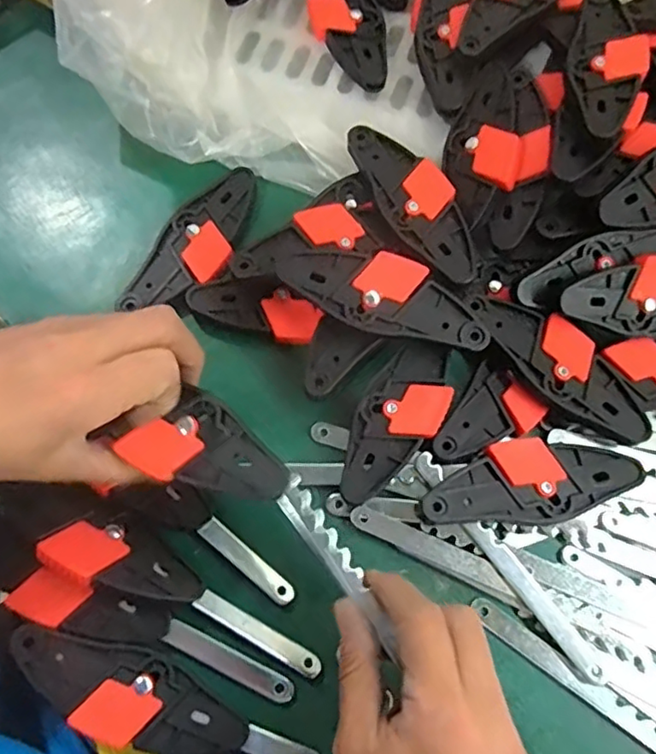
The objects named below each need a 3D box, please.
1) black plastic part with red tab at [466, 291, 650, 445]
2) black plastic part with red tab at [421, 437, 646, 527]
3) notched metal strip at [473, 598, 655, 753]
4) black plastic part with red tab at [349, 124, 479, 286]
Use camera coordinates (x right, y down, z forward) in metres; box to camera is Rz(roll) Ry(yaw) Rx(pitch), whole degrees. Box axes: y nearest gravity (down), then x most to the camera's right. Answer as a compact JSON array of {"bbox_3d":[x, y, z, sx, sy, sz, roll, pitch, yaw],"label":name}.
[{"bbox_3d":[0.137,-0.008,0.362,0.042,0.014,0.120,-37,76,-13],"label":"black plastic part with red tab"},{"bbox_3d":[0.115,0.059,0.343,0.121,0.017,0.045,-2,71,-2],"label":"black plastic part with red tab"},{"bbox_3d":[0.141,0.167,0.323,0.145,0.009,0.013,35,74,10],"label":"notched metal strip"},{"bbox_3d":[0.054,-0.108,0.371,0.042,0.012,0.122,-24,74,-9],"label":"black plastic part with red tab"}]

